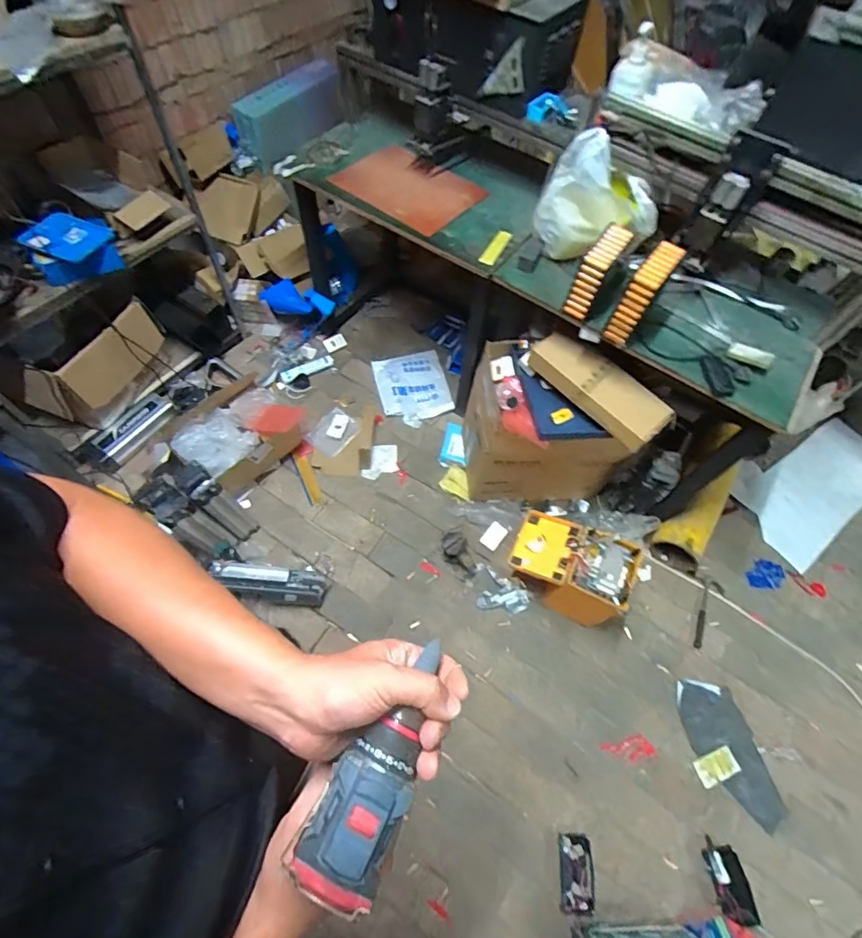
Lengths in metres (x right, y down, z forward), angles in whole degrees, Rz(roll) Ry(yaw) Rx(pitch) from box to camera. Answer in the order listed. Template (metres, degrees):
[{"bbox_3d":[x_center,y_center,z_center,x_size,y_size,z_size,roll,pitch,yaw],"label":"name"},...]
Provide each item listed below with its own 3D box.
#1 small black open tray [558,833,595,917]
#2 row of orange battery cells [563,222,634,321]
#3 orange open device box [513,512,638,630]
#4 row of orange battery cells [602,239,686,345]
[{"bbox_3d":[0.365,1.016,1.175,0.084,0.016,0.155,7,62,1],"label":"small black open tray"},{"bbox_3d":[0.398,-0.469,1.128,0.060,0.167,0.164,31,64,12],"label":"row of orange battery cells"},{"bbox_3d":[0.417,0.295,1.436,0.339,0.268,0.199,27,64,11],"label":"orange open device box"},{"bbox_3d":[0.484,-0.393,1.078,0.054,0.189,0.159,36,66,15],"label":"row of orange battery cells"}]

